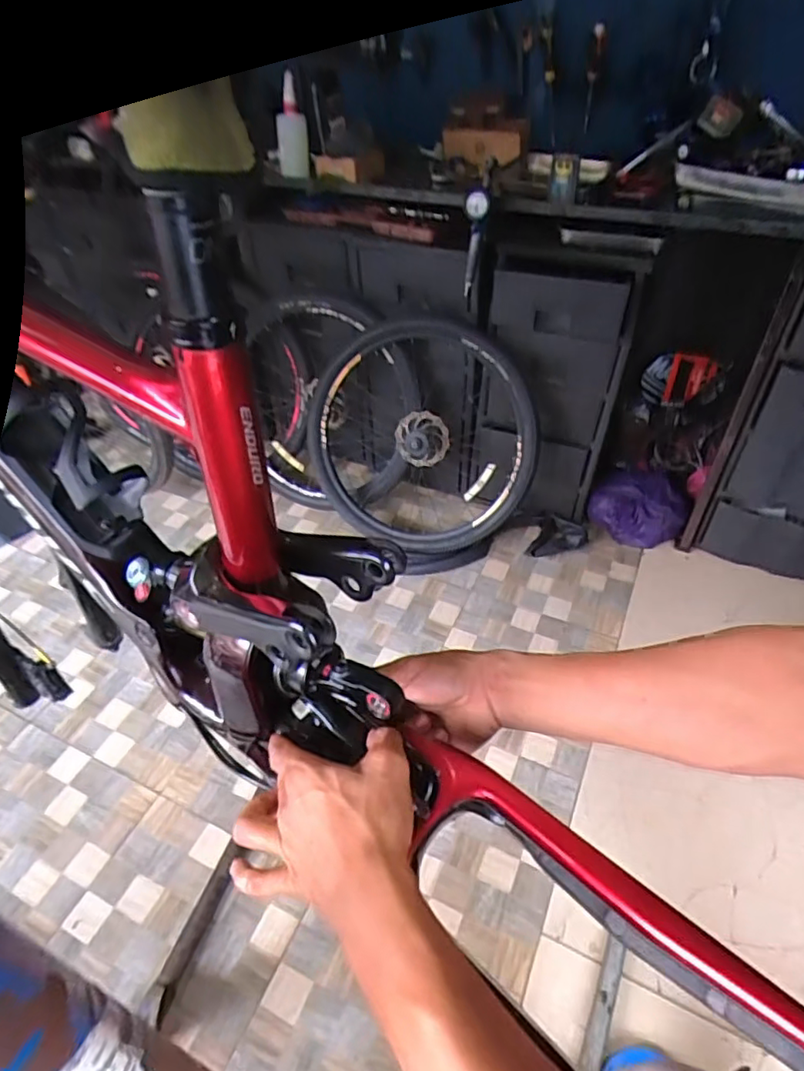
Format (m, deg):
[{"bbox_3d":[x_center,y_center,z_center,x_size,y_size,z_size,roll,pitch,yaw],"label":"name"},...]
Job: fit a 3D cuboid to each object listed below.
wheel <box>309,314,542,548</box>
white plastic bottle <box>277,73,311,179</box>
[{"bbox_3d":[0.048,-0.273,1.652,0.657,0.637,0.154,-19,11,27],"label":"wheel"},{"bbox_3d":[-0.290,-1.071,1.542,0.079,0.217,0.089,-9,45,-7],"label":"white plastic bottle"}]

